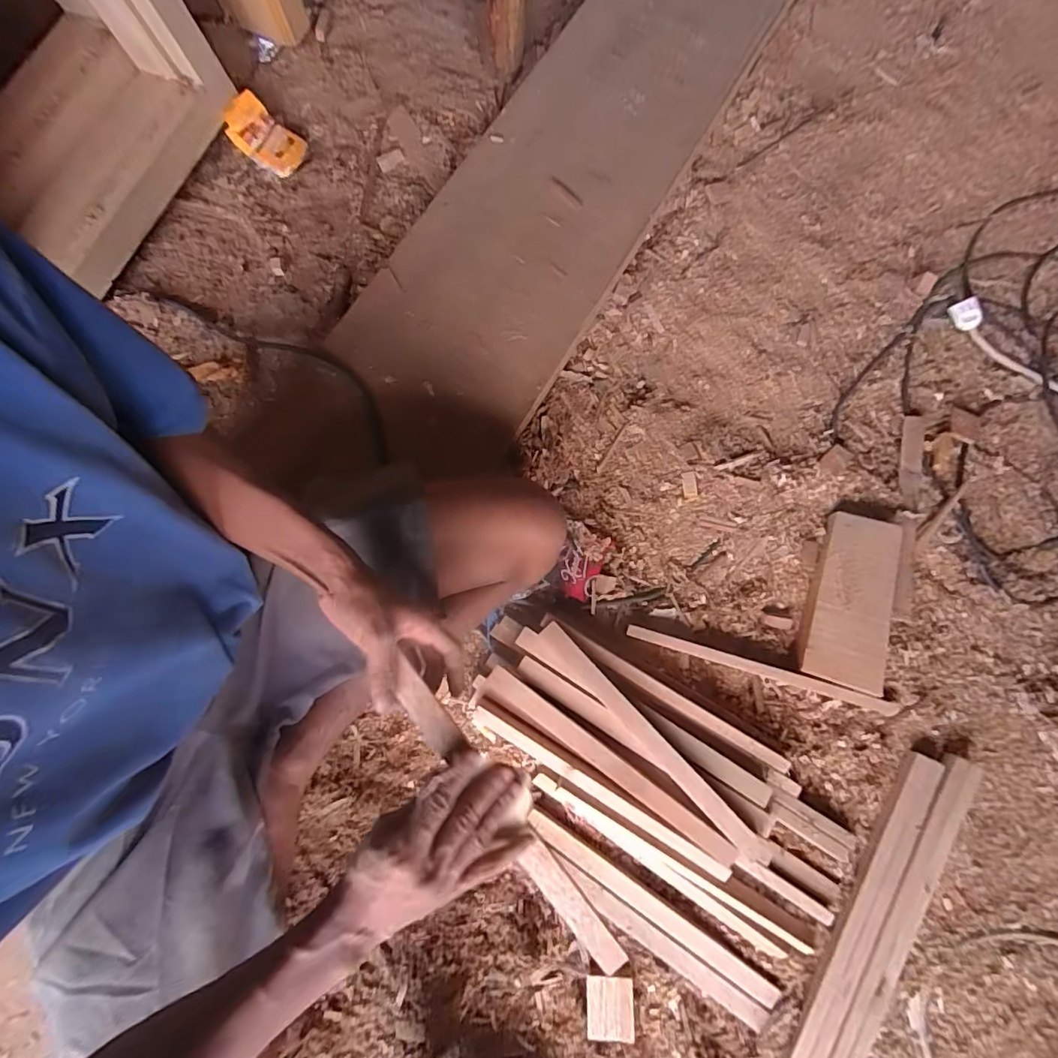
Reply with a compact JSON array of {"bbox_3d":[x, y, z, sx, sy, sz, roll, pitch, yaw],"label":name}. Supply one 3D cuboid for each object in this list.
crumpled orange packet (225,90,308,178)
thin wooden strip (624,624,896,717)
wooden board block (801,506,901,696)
[{"bbox_3d":[-0.378,-0.564,0.731,0.101,0.051,0.061,37,79,2],"label":"crumpled orange packet"},{"bbox_3d":[0.296,0.178,0.651,0.345,0.023,0.020,18,79,-2],"label":"thin wooden strip"},{"bbox_3d":[0.420,0.093,0.668,0.101,0.028,0.221,16,79,-3],"label":"wooden board block"}]

